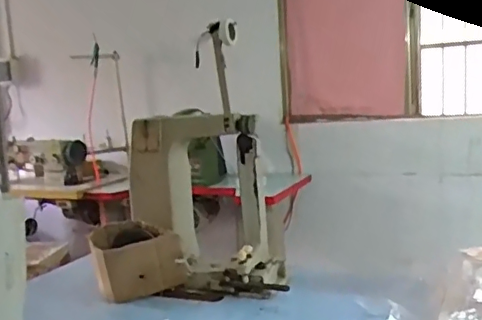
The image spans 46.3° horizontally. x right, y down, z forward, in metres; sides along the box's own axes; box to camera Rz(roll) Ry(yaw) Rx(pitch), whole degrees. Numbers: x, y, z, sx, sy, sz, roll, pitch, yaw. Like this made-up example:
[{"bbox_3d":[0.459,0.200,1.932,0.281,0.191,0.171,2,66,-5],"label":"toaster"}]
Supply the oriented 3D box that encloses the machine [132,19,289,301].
[{"bbox_3d":[-0.085,0.026,1.309,0.347,0.600,0.227,-5,8,-9],"label":"machine"}]

